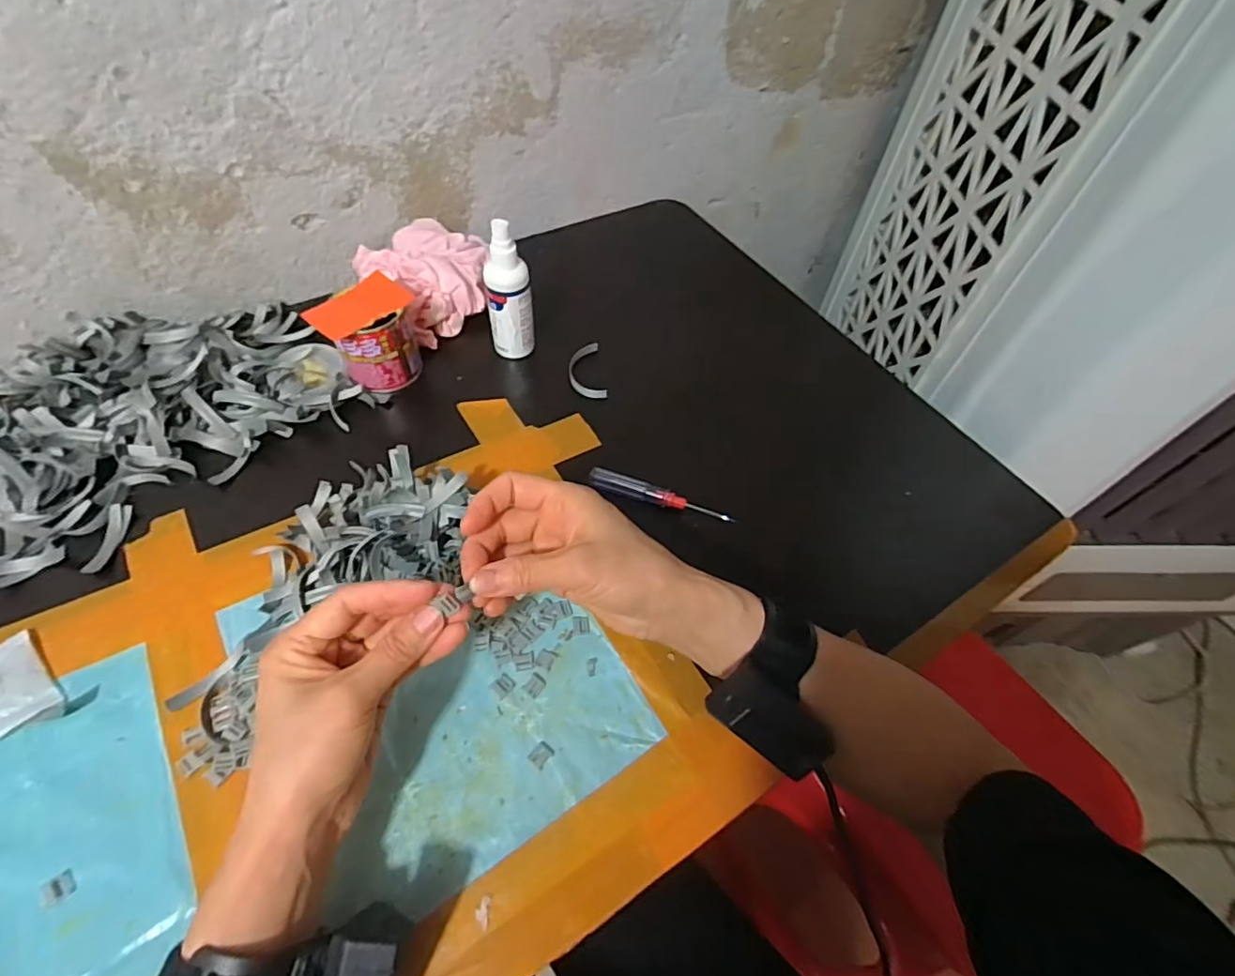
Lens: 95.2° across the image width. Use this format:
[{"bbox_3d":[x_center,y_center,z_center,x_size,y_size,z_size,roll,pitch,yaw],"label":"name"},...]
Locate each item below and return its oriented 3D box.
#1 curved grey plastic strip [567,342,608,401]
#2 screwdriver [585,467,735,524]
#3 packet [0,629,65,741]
[{"bbox_3d":[-0.031,-0.112,0.549,0.033,0.015,0.067,-6,56,-8],"label":"curved grey plastic strip"},{"bbox_3d":[0.034,0.008,0.466,0.120,0.019,0.012,19,56,9],"label":"screwdriver"},{"bbox_3d":[-0.380,0.124,0.353,0.039,0.010,0.069,-37,65,-25],"label":"packet"}]

